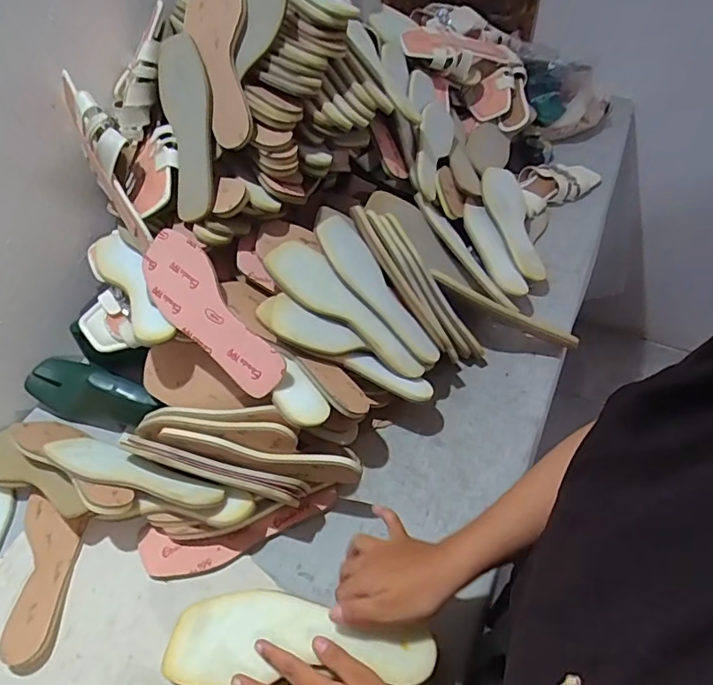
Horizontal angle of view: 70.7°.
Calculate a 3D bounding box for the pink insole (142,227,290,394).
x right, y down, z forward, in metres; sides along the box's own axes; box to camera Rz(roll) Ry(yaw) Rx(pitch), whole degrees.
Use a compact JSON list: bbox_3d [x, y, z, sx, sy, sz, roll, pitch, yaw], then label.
[{"bbox_3d":[-0.178,-0.033,0.595,0.083,0.011,0.233,-39,79,4],"label":"pink insole"}]

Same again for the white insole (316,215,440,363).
[{"bbox_3d":[0.026,-0.069,0.665,0.067,0.015,0.232,-37,87,-22],"label":"white insole"}]

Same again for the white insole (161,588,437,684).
[{"bbox_3d":[-0.052,0.270,0.454,0.238,0.013,0.079,-1,52,8],"label":"white insole"}]

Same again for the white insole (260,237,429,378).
[{"bbox_3d":[-0.009,-0.042,0.643,0.238,0.017,0.074,40,59,-9],"label":"white insole"}]

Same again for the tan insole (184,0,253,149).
[{"bbox_3d":[-0.176,-0.353,0.630,0.082,0.020,0.223,-4,90,20],"label":"tan insole"}]

